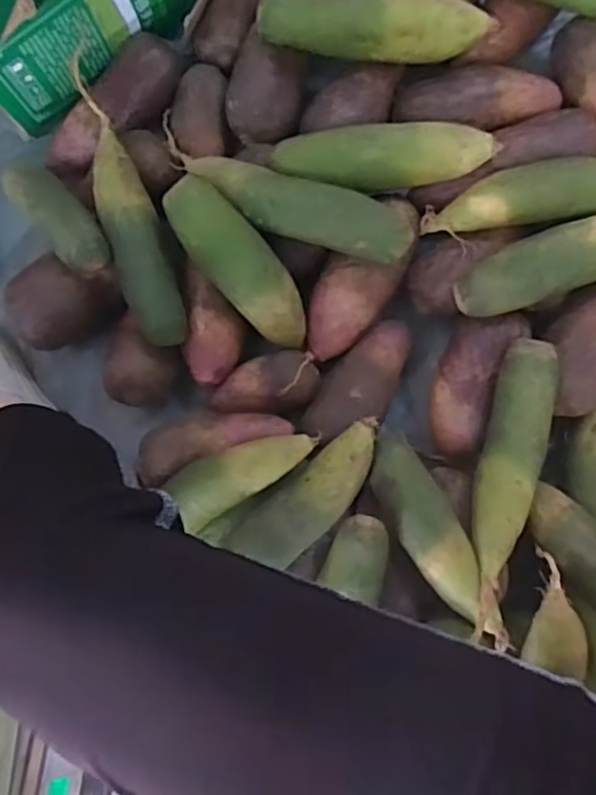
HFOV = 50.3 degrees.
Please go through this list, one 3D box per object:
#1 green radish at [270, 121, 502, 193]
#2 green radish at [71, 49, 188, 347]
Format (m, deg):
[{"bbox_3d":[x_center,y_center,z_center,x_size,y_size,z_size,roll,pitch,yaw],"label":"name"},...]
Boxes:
[{"bbox_3d":[0.079,-0.217,0.590,0.203,0.050,0.052,-3,85,4],"label":"green radish"},{"bbox_3d":[-0.160,-0.180,0.594,0.054,0.061,0.268,-16,84,3],"label":"green radish"}]

